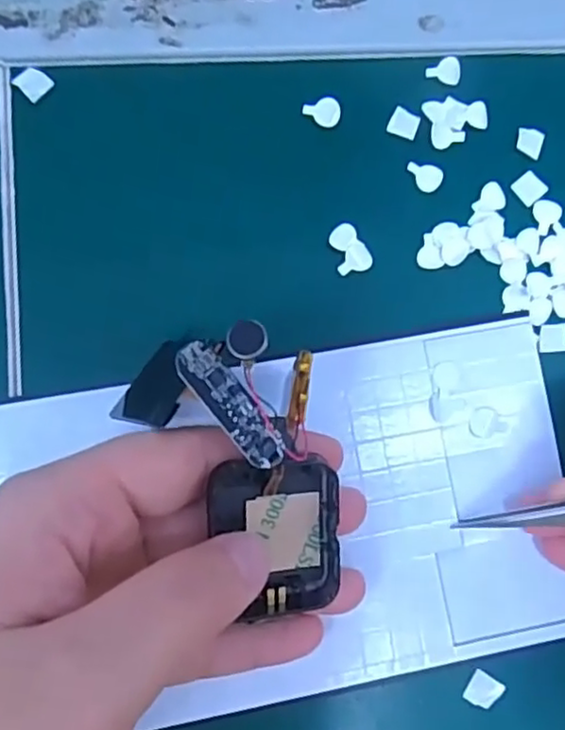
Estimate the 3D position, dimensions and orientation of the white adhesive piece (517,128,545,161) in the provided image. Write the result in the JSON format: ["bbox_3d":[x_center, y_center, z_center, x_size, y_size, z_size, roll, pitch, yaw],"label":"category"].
[{"bbox_3d":[0.081,-0.072,0.217,0.009,0.004,0.010,13,84,-6],"label":"white adhesive piece"}]

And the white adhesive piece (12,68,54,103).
[{"bbox_3d":[-0.076,-0.086,0.203,0.008,0.004,0.009,42,81,1],"label":"white adhesive piece"}]

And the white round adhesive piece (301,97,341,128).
[{"bbox_3d":[0.013,-0.081,0.212,0.012,0.004,0.009,7,95,-2],"label":"white round adhesive piece"}]

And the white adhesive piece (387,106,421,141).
[{"bbox_3d":[0.039,-0.078,0.214,0.009,0.004,0.009,20,86,-3],"label":"white adhesive piece"}]

